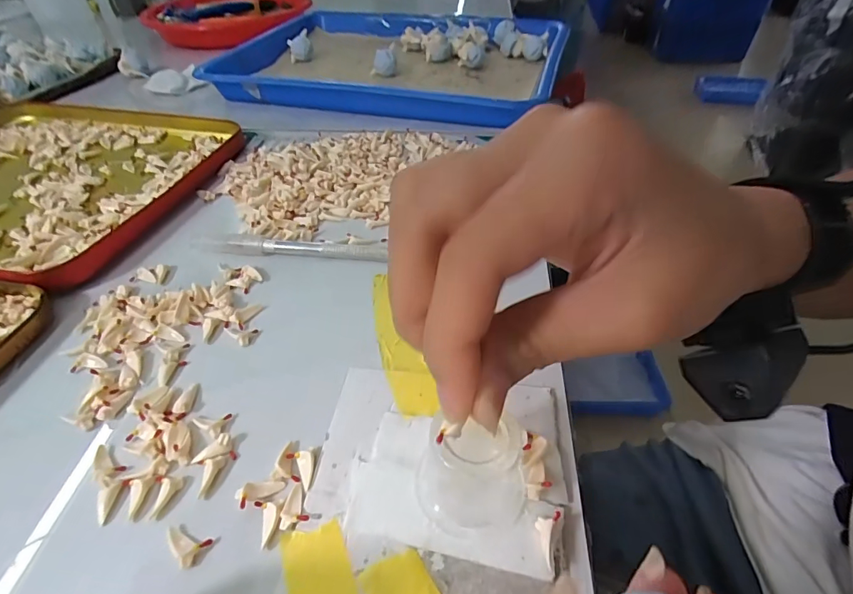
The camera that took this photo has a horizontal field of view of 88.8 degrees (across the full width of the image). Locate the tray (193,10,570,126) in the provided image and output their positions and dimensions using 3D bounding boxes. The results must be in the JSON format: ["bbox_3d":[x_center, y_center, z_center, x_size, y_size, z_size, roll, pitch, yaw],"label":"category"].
[{"bbox_3d":[-0.042,-0.255,0.465,0.333,0.029,0.246,13,47,15],"label":"tray"}]

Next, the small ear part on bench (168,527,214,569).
[{"bbox_3d":[-0.082,0.083,0.147,0.016,0.005,0.010,19,48,20],"label":"small ear part on bench"}]

